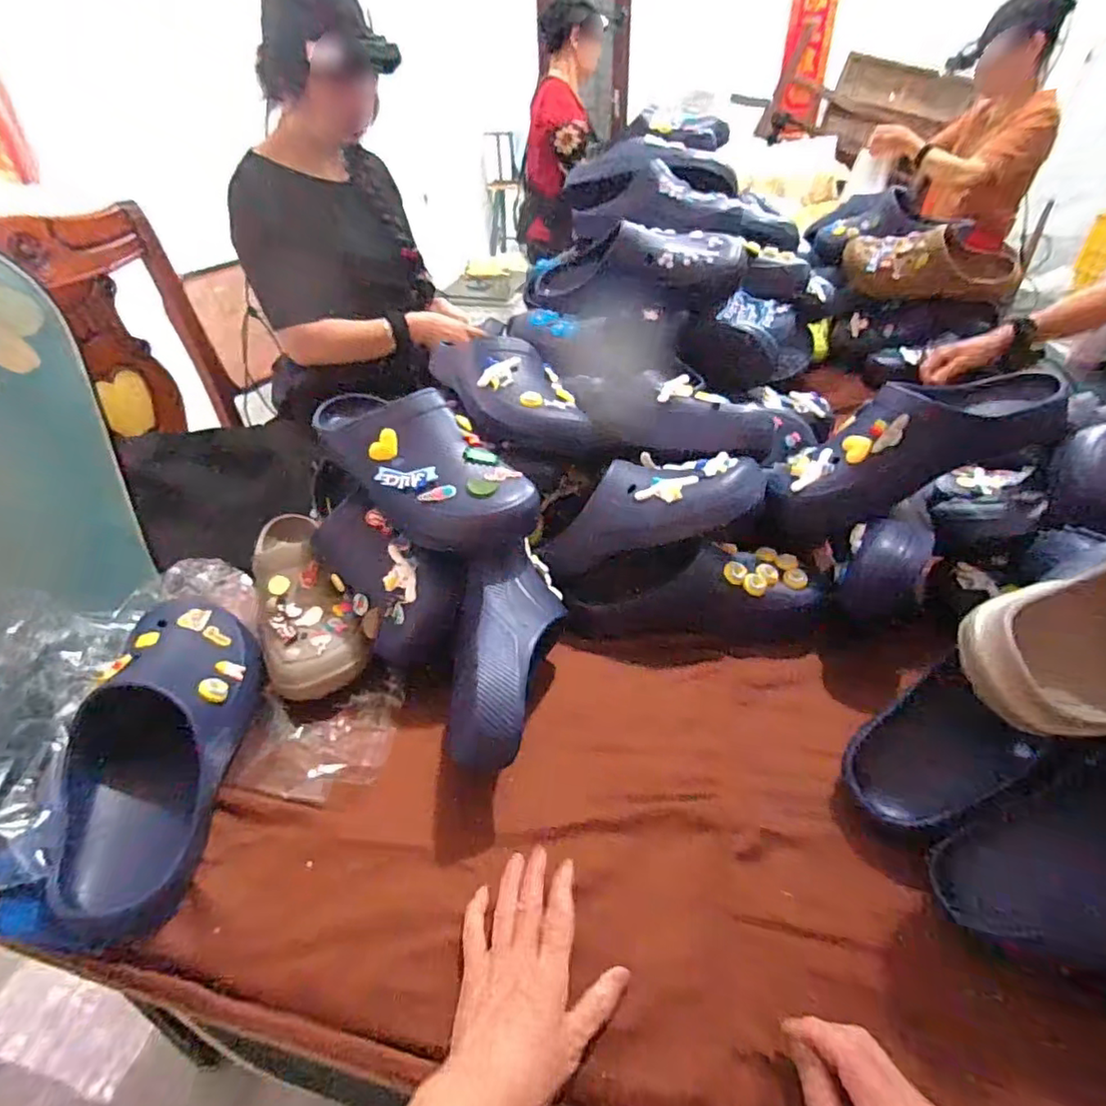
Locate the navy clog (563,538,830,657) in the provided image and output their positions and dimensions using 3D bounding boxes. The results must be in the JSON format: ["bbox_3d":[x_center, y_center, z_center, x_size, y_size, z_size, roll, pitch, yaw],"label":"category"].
[{"bbox_3d":[0.152,0.033,0.628,0.260,0.078,0.113,5,40,8],"label":"navy clog"}]

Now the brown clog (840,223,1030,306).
[{"bbox_3d":[0.700,-0.539,1.105,0.131,0.102,0.286,-30,47,-30],"label":"brown clog"}]

